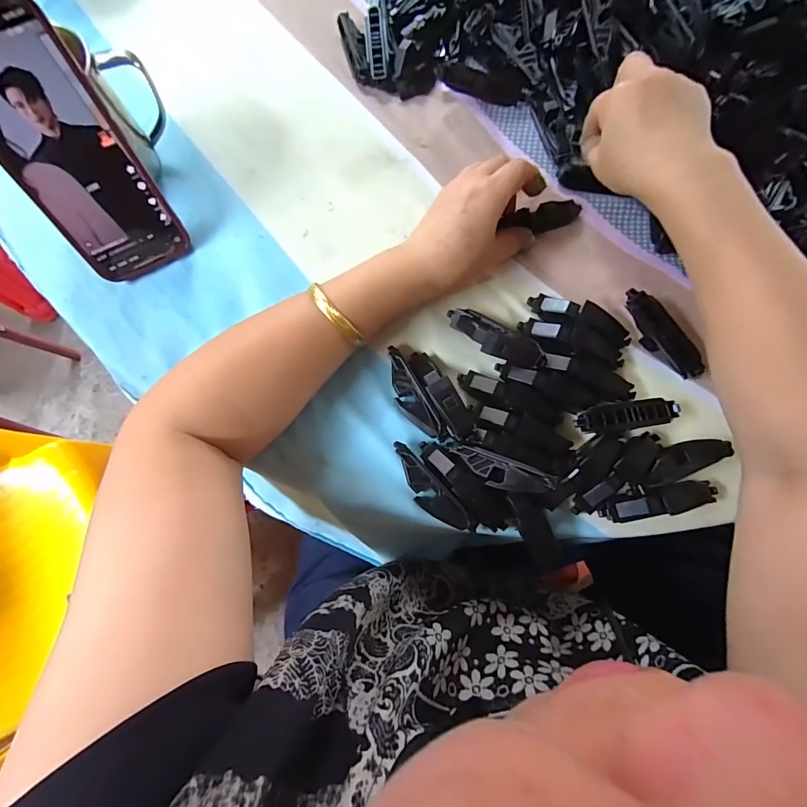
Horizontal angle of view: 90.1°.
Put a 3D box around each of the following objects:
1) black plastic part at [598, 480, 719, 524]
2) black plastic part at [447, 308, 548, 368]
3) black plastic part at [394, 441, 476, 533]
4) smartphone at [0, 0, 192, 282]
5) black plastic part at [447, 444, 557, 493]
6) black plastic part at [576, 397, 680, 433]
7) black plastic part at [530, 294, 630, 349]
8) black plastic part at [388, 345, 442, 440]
[{"bbox_3d":[0.180,0.065,0.279,0.078,0.012,0.022,-11,76,-2],"label":"black plastic part"},{"bbox_3d":[0.069,-0.048,0.307,0.079,0.021,0.026,31,78,8],"label":"black plastic part"},{"bbox_3d":[0.017,0.062,0.286,0.021,0.013,0.078,-41,79,-9],"label":"black plastic part"},{"bbox_3d":[-0.230,-0.167,0.281,0.072,0.161,0.005,-29,46,-9],"label":"smartphone"},{"bbox_3d":[0.066,0.047,0.274,0.070,0.004,0.021,20,76,26],"label":"black plastic part"},{"bbox_3d":[0.160,0.009,0.291,0.078,0.019,0.020,-10,76,-2],"label":"black plastic part"},{"bbox_3d":[0.137,-0.066,0.314,0.079,0.017,0.024,22,77,6],"label":"black plastic part"},{"bbox_3d":[0.004,-0.007,0.302,0.020,0.016,0.076,-28,77,-6],"label":"black plastic part"}]

